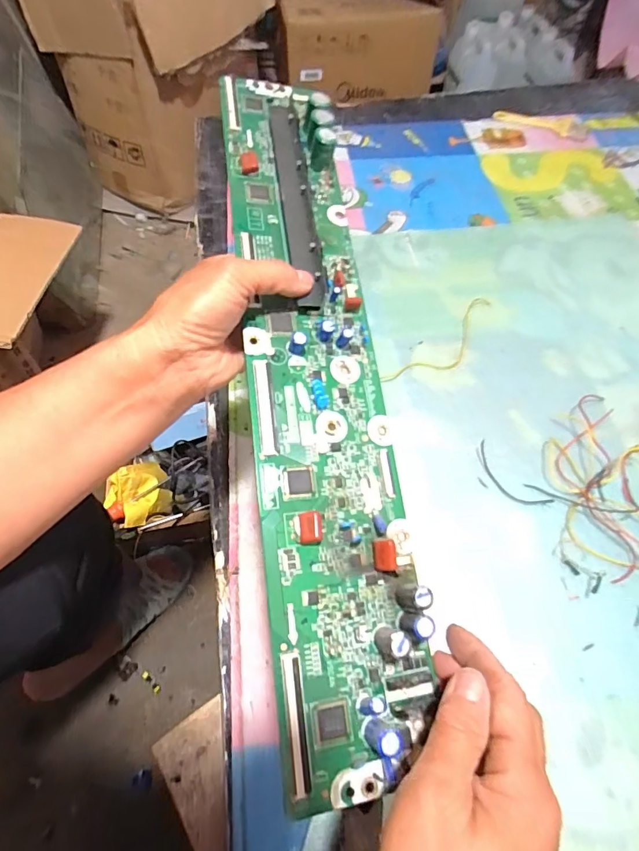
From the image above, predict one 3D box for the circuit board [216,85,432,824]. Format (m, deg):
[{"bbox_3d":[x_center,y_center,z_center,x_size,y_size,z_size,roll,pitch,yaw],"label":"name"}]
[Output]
[{"bbox_3d":[-0.005,-0.049,0.293,0.083,0.028,0.485,-6,72,-4],"label":"circuit board"}]

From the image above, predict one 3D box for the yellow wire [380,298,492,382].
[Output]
[{"bbox_3d":[0.163,-0.101,0.570,0.205,0.004,0.051,-39,67,-21],"label":"yellow wire"}]

